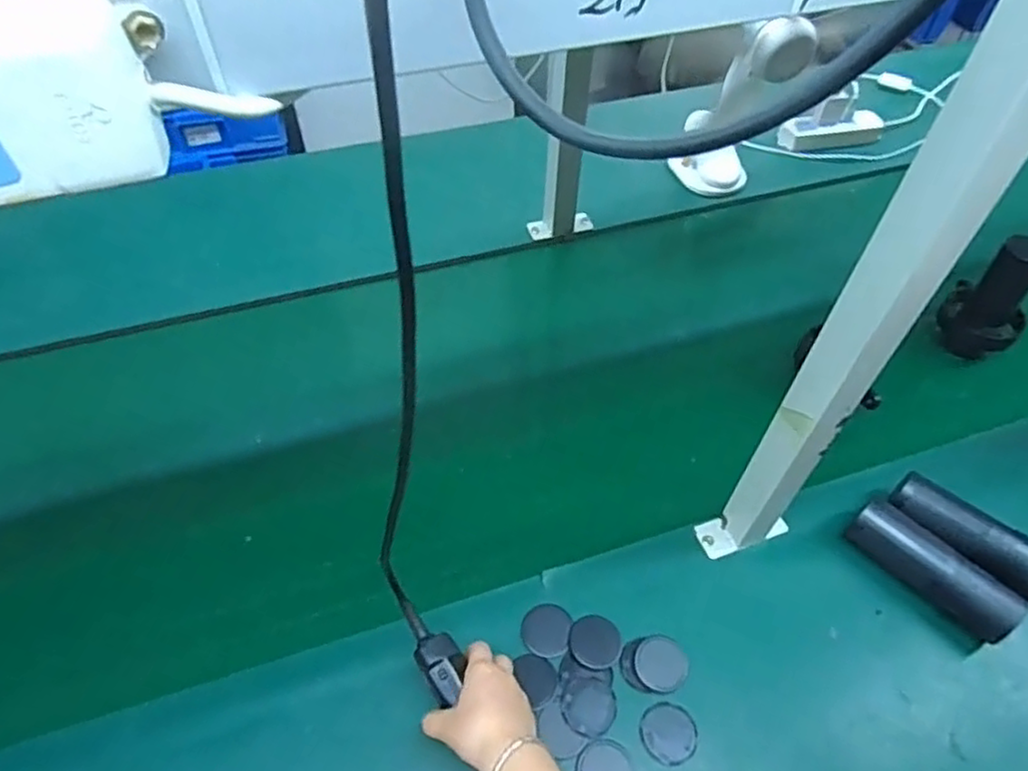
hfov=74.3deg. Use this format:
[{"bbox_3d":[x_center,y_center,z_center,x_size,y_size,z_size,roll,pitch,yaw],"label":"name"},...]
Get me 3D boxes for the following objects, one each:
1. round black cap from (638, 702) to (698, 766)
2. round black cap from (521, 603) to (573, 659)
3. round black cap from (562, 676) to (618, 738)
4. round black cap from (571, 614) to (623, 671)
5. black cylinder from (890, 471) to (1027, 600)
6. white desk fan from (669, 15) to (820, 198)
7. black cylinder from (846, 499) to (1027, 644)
[{"bbox_3d":[0.140,0.316,0.617,0.051,0.004,0.050,1,52,-2],"label":"round black cap"},{"bbox_3d":[0.033,0.242,0.673,0.047,0.005,0.050,1,52,-2],"label":"round black cap"},{"bbox_3d":[0.070,0.297,0.629,0.047,0.004,0.049,1,52,-2],"label":"round black cap"},{"bbox_3d":[0.080,0.251,0.665,0.050,0.004,0.049,1,52,-2],"label":"round black cap"},{"bbox_3d":[0.474,0.158,0.709,0.165,0.043,0.054,39,61,24],"label":"black cylinder"},{"bbox_3d":[0.336,-0.409,1.016,0.085,0.288,0.163,-35,61,-26],"label":"white desk fan"},{"bbox_3d":[0.420,0.183,0.684,0.046,0.060,0.165,-31,60,-23],"label":"black cylinder"}]

